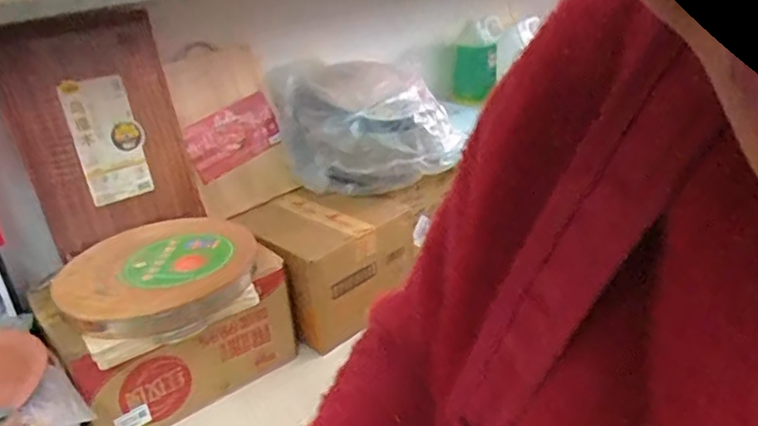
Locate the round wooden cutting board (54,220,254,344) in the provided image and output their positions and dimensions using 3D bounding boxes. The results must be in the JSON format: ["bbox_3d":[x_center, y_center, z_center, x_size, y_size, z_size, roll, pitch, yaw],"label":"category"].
[{"bbox_3d":[-0.391,0.106,1.160,0.366,0.061,0.343,-3,27,2],"label":"round wooden cutting board"}]

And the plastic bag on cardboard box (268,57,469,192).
[{"bbox_3d":[-0.041,-0.219,1.564,0.362,0.246,0.404,-18,31,-25],"label":"plastic bag on cardboard box"}]

